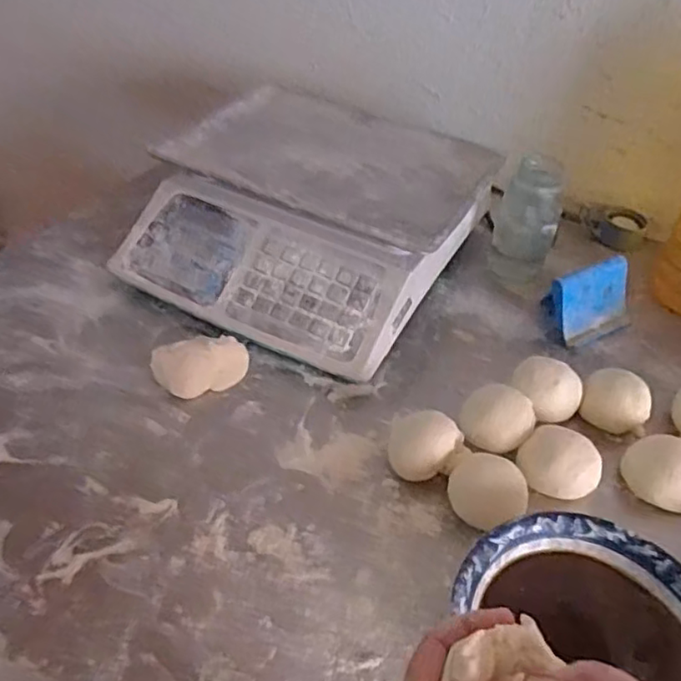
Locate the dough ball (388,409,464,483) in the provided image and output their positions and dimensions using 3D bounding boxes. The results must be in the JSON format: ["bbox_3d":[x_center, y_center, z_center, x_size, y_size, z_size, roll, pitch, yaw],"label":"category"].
[{"bbox_3d":[0.067,0.084,0.535,0.053,0.035,0.059,-27,51,-29],"label":"dough ball"}]

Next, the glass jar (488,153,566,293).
[{"bbox_3d":[0.211,-0.129,0.723,0.073,0.137,0.059,17,44,13],"label":"glass jar"}]

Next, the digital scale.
[{"bbox_3d":[-0.038,-0.147,0.720,0.342,0.100,0.346,23,46,19],"label":"digital scale"}]

